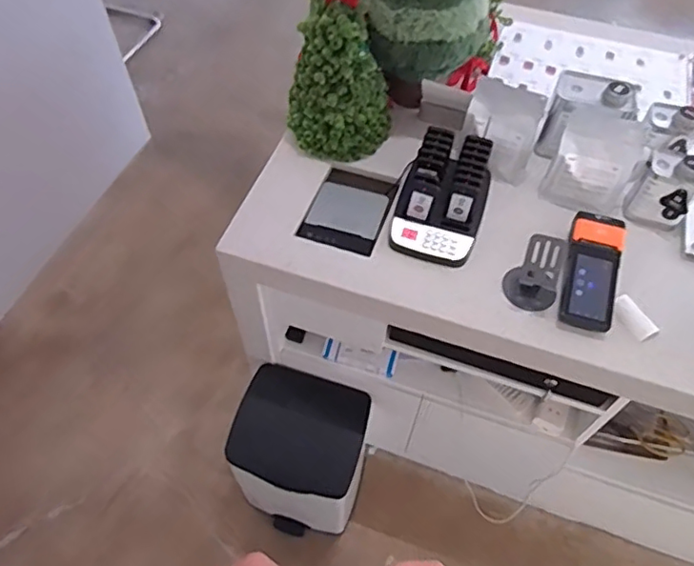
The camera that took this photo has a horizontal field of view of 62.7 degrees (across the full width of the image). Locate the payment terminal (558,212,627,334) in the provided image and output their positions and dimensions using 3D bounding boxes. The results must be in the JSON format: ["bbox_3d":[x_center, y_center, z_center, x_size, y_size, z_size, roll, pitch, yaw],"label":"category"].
[{"bbox_3d":[0.403,-0.017,0.943,0.083,0.054,0.204,16,58,9],"label":"payment terminal"}]

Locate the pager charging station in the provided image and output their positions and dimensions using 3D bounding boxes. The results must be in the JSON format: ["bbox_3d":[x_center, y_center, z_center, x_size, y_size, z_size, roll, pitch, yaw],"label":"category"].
[{"bbox_3d":[0.168,-0.152,0.996,0.151,0.111,0.205,17,58,10],"label":"pager charging station"}]

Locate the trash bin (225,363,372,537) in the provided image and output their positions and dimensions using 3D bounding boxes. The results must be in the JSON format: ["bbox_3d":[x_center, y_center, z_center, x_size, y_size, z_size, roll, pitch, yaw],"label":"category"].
[{"bbox_3d":[-0.108,0.419,1.360,0.299,0.348,0.269,19,58,11],"label":"trash bin"}]

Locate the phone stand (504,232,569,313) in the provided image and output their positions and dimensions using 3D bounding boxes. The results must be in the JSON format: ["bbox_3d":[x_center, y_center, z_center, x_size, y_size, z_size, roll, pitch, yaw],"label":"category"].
[{"bbox_3d":[0.303,-0.015,0.913,0.083,0.089,0.078,1,56,-1],"label":"phone stand"}]

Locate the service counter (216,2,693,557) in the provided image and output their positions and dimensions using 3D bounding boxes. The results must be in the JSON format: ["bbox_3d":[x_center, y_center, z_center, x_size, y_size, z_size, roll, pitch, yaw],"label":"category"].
[{"bbox_3d":[0.747,-0.005,1.281,1.747,0.792,0.932,17,58,10],"label":"service counter"}]

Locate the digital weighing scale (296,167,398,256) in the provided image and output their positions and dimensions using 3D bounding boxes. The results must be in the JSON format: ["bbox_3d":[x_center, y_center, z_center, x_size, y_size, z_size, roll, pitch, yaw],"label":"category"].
[{"bbox_3d":[0.007,-0.134,1.061,0.139,0.027,0.179,17,58,10],"label":"digital weighing scale"}]

